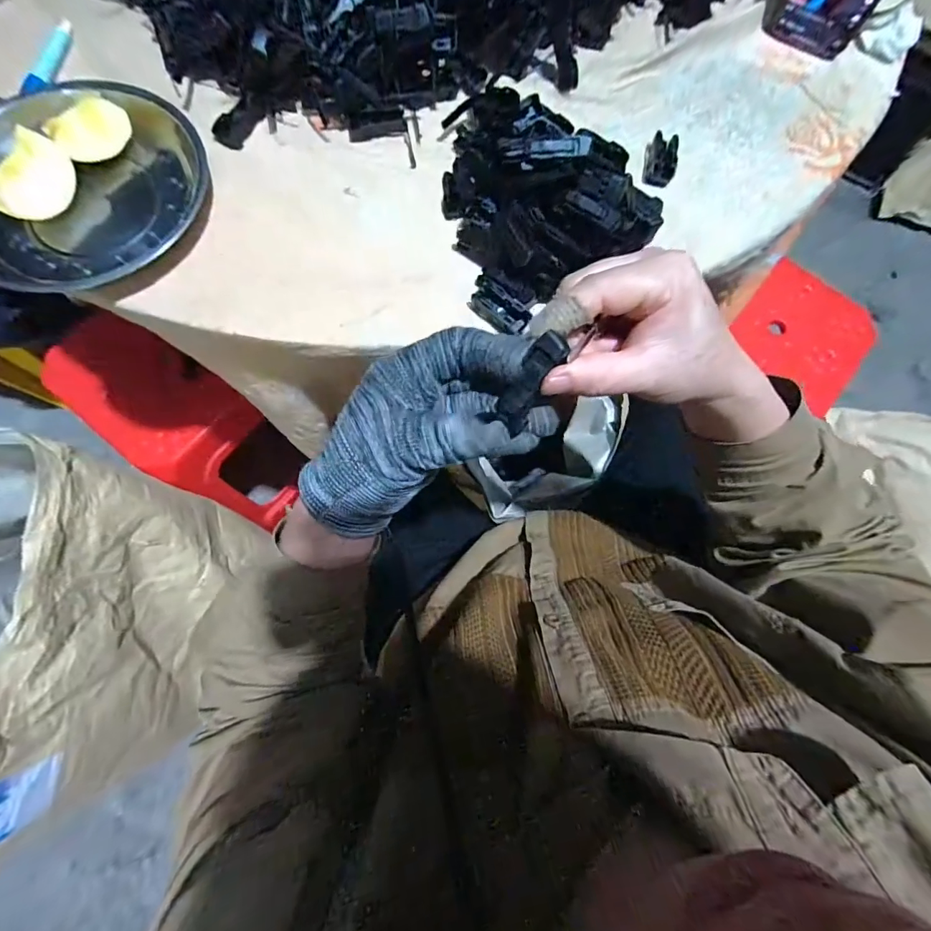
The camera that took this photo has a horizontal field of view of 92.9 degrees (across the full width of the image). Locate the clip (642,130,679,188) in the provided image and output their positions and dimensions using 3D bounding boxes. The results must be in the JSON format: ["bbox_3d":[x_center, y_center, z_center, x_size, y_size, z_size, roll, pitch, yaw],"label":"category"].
[{"bbox_3d":[0.165,-0.259,0.375,0.024,0.016,0.047,10,76,1],"label":"clip"}]

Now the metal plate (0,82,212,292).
[{"bbox_3d":[-0.287,-0.204,0.333,0.181,0.034,0.151,-39,80,-10],"label":"metal plate"}]

